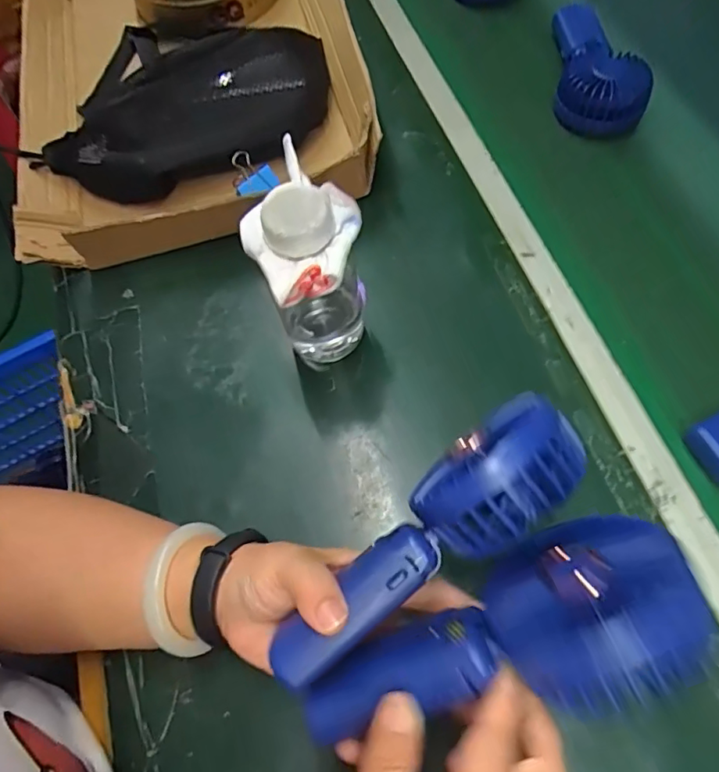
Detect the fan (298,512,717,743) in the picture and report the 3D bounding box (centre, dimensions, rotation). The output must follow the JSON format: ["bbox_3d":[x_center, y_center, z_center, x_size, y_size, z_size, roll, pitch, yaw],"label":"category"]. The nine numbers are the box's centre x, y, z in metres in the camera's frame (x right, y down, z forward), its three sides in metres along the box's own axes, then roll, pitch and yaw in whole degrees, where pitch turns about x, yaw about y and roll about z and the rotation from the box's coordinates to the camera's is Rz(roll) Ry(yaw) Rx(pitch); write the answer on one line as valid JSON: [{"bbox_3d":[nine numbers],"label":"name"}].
[{"bbox_3d":[0.064,0.119,0.248,0.176,0.068,0.043,-28,106,22],"label":"fan"}]

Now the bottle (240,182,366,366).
[{"bbox_3d":[-0.031,-0.067,0.379,0.070,0.153,0.064,-1,65,3],"label":"bottle"}]

